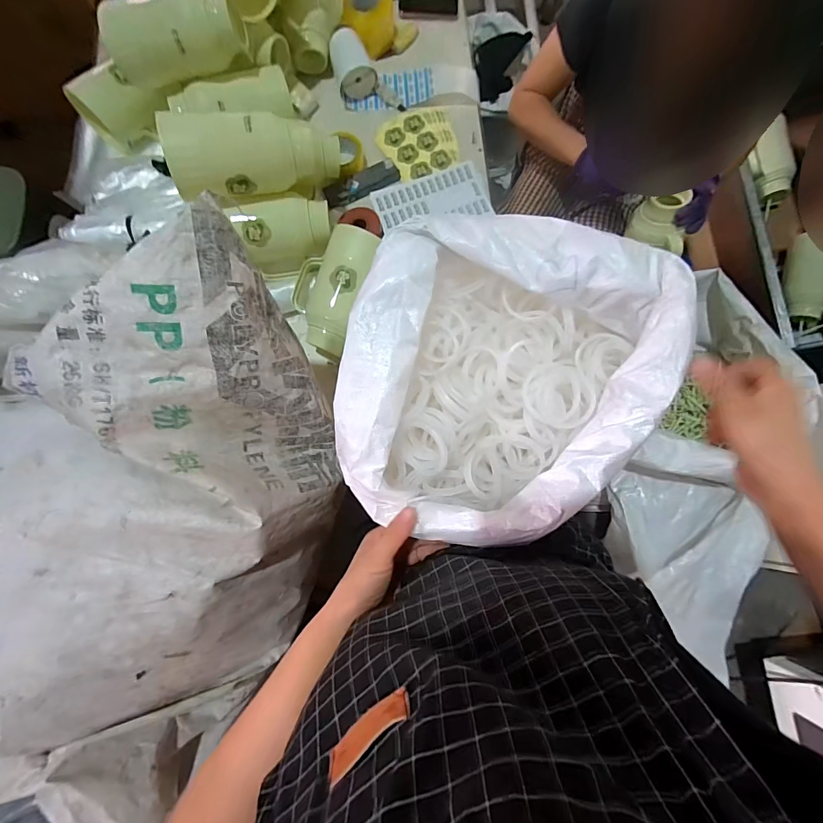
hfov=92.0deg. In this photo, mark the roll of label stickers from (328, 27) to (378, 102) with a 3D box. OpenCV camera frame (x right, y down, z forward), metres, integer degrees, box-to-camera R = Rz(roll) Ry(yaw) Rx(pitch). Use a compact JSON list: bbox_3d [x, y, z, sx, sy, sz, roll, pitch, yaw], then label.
[{"bbox_3d":[-0.140,-0.847,0.970,0.101,0.078,0.116,-14,80,-3],"label":"roll of label stickers"}]

